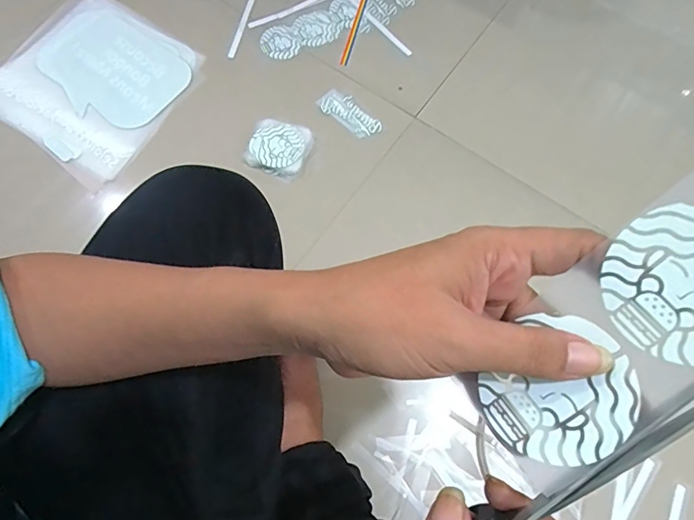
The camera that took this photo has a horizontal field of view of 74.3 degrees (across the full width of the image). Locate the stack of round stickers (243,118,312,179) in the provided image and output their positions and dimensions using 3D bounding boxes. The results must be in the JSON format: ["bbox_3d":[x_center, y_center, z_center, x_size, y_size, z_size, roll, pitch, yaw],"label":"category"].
[{"bbox_3d":[-0.102,-0.166,0.678,0.084,0.017,0.088,18,72,6],"label":"stack of round stickers"}]

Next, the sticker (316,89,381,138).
[{"bbox_3d":[0.004,-0.225,0.708,0.103,0.004,0.047,43,72,11],"label":"sticker"}]

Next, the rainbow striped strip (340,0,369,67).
[{"bbox_3d":[0.021,-0.416,0.781,0.012,0.004,0.212,15,72,5],"label":"rainbow striped strip"}]

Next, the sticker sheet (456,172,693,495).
[{"bbox_3d":[0.123,0.039,0.201,0.140,0.009,0.079,-44,73,18],"label":"sticker sheet"}]

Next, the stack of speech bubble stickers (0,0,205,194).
[{"bbox_3d":[-0.395,-0.283,0.700,0.286,0.032,0.267,35,74,11],"label":"stack of speech bubble stickers"}]

